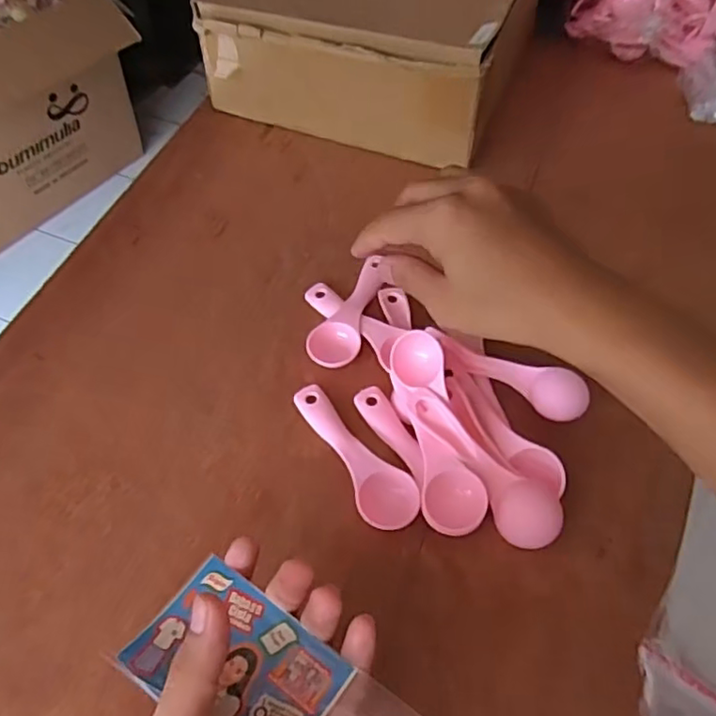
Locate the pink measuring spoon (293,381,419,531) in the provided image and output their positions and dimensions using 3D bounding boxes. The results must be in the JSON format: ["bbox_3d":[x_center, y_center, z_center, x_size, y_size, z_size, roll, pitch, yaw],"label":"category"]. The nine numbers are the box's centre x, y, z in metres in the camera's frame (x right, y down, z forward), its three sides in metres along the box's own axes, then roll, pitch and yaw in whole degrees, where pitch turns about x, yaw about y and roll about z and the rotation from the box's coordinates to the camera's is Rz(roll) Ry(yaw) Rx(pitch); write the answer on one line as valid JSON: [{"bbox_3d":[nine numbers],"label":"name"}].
[{"bbox_3d":[-0.003,0.058,0.391,0.034,0.013,0.115,-26,58,-18],"label":"pink measuring spoon"}]

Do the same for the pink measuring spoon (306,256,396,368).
[{"bbox_3d":[-0.004,-0.037,0.466,0.036,0.010,0.109,16,51,11],"label":"pink measuring spoon"}]

